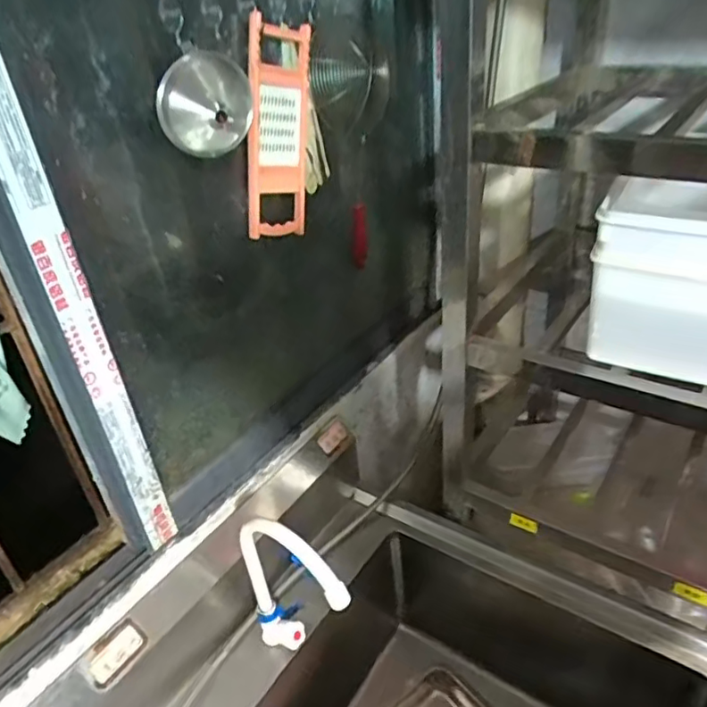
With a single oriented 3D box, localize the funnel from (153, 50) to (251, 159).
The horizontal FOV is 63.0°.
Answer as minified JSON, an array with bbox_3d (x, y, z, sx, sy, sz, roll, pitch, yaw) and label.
[{"bbox_3d":[-0.162,-0.272,0.631,0.100,0.101,0.090,-13,32,-11],"label":"funnel"}]

